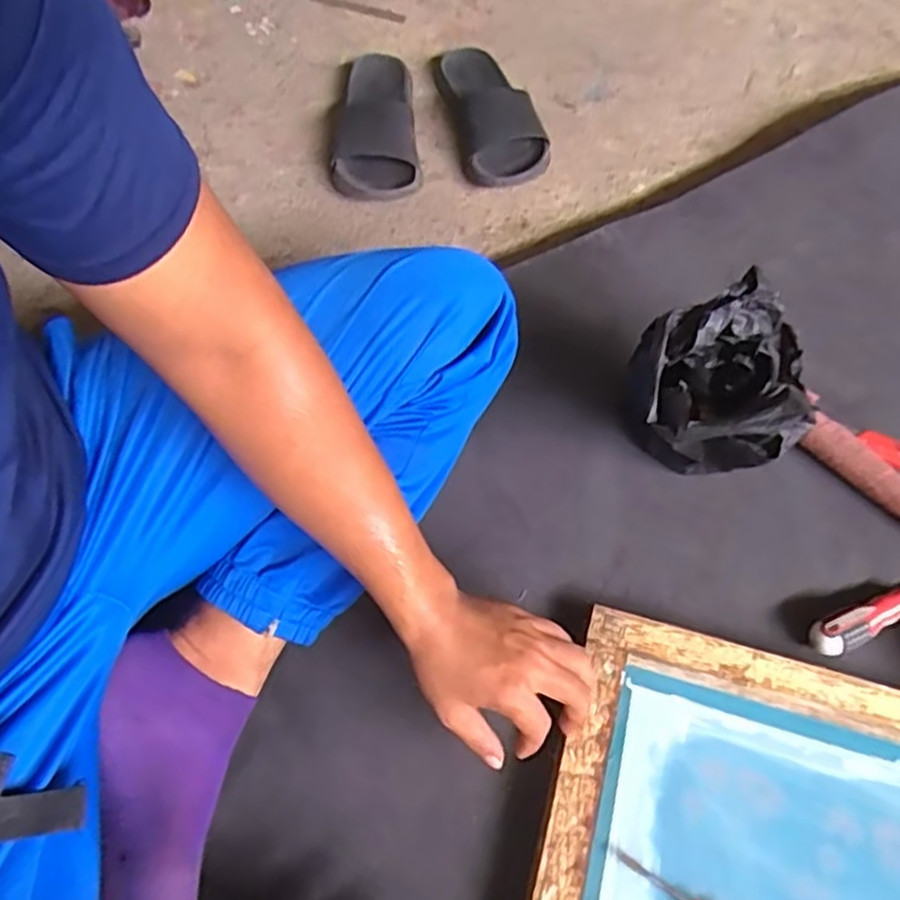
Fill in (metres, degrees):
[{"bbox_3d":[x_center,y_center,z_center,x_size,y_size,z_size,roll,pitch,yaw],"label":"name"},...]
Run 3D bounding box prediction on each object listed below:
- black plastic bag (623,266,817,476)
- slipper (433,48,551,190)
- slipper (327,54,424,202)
[{"bbox_3d":[0.236,-0.046,0.649,0.141,0.174,0.136,9,64,4],"label":"black plastic bag"},{"bbox_3d":[0.052,-0.461,0.979,0.109,0.060,0.272,-13,64,-7],"label":"slipper"},{"bbox_3d":[-0.102,-0.433,0.946,0.113,0.064,0.259,-5,64,-3],"label":"slipper"}]

